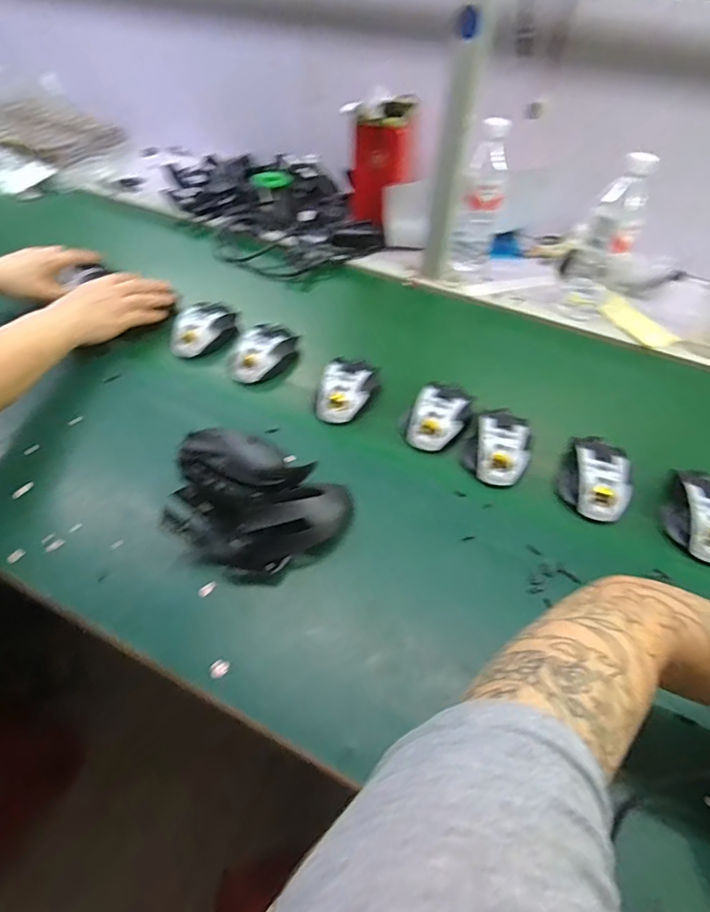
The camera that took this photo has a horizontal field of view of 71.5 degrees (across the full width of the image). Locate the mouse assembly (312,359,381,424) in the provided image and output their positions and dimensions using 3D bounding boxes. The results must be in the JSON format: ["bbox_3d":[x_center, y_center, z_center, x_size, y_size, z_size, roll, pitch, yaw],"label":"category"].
[{"bbox_3d":[-0.012,-0.082,0.634,0.068,0.031,0.091,14,48,9],"label":"mouse assembly"}]

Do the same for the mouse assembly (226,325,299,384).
[{"bbox_3d":[-0.124,-0.147,0.680,0.066,0.034,0.117,21,50,16],"label":"mouse assembly"}]

